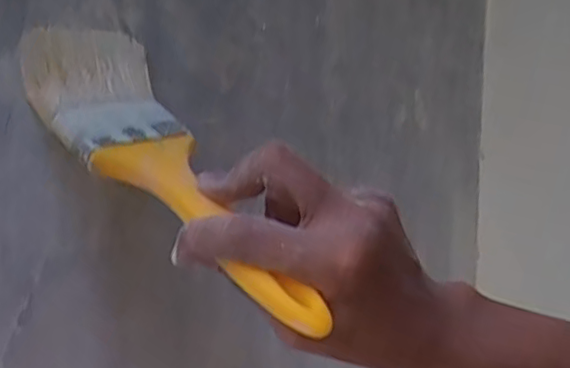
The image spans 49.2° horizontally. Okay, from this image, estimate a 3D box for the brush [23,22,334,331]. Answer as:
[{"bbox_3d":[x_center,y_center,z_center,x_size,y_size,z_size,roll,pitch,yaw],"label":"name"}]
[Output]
[{"bbox_3d":[-0.052,-0.006,0.294,0.200,0.034,0.071,45,27,27],"label":"brush"}]

